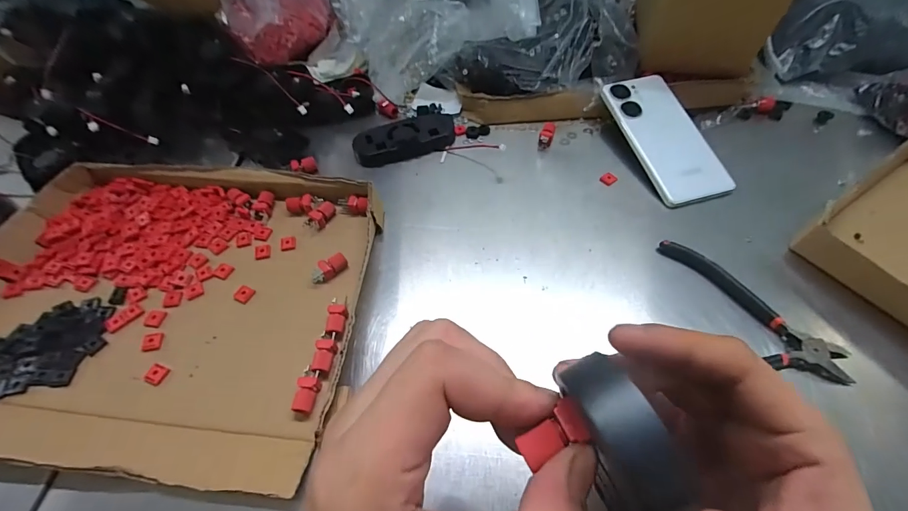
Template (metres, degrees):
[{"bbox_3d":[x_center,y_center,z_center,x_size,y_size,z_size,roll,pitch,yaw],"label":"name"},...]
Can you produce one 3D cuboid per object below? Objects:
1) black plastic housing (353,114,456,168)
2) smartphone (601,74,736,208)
[{"bbox_3d":[-0.054,-0.130,0.436,0.114,0.016,0.047,-19,56,-11],"label":"black plastic housing"},{"bbox_3d":[0.221,-0.127,0.408,0.077,0.008,0.162,-14,66,-6],"label":"smartphone"}]

